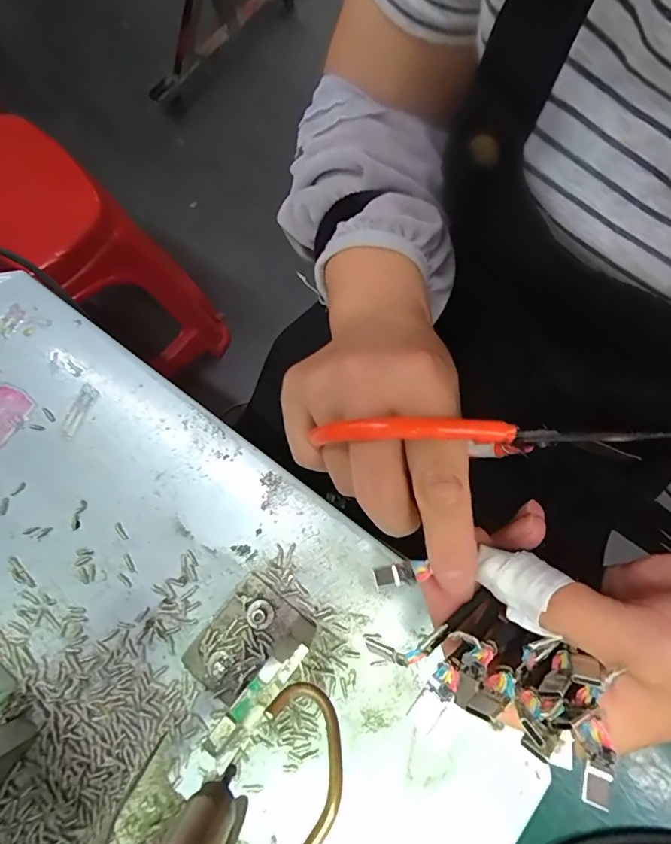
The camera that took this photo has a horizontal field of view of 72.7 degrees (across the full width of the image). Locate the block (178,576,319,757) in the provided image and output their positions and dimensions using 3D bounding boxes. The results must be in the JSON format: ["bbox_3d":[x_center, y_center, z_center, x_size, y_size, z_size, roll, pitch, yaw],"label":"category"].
[{"bbox_3d":[-0.041,0.096,0.187,0.039,0.045,0.051,40,82,9],"label":"block"}]

